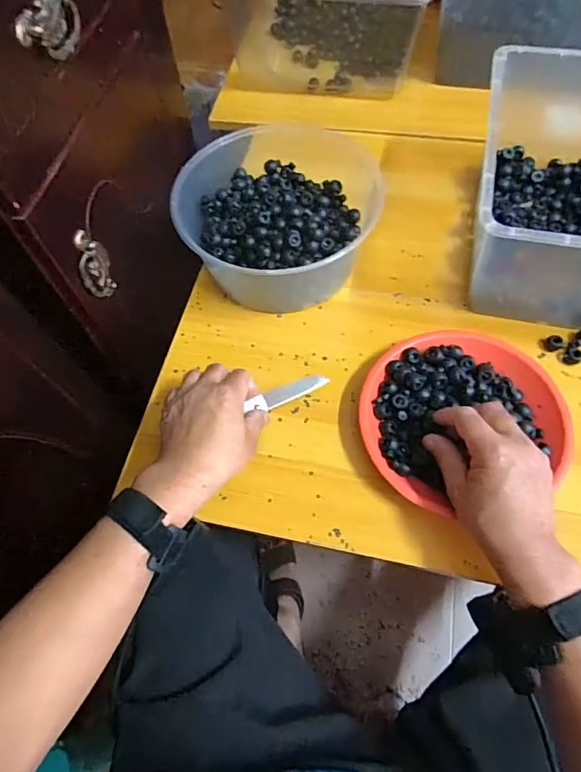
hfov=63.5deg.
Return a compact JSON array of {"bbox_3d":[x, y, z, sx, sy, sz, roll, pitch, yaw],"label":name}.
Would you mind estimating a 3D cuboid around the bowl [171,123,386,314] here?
[{"bbox_3d":[-0.005,-0.217,0.571,0.217,0.116,0.235,-1,63,2],"label":"bowl"}]

